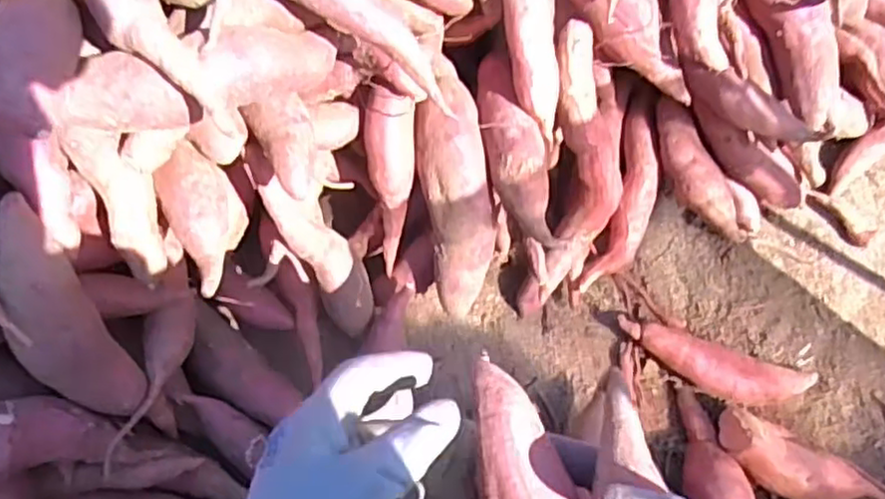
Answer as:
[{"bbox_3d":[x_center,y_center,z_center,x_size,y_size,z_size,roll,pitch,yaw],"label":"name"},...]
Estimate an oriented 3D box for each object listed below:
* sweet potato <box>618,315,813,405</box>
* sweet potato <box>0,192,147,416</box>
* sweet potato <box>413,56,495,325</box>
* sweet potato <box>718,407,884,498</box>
[{"bbox_3d":[0.231,0.102,0.583,0.171,0.044,0.044,15,74,4],"label":"sweet potato"},{"bbox_3d":[-0.226,0.049,0.408,0.037,0.154,0.049,-15,37,-4],"label":"sweet potato"},{"bbox_3d":[0.009,-0.046,0.513,0.052,0.053,0.192,-5,92,-2],"label":"sweet potato"},{"bbox_3d":[0.299,0.181,0.560,0.163,0.066,0.055,21,75,6],"label":"sweet potato"}]

